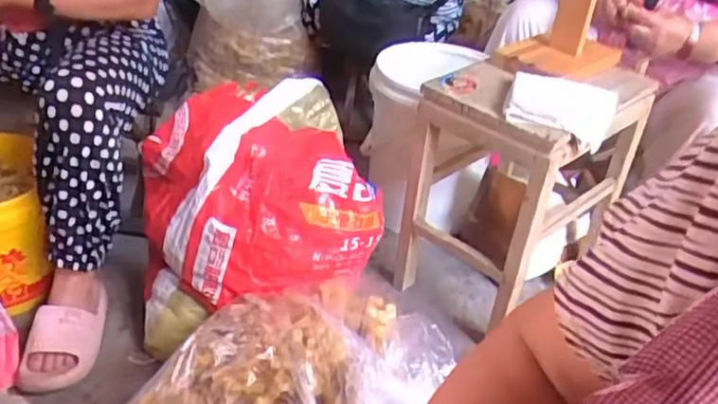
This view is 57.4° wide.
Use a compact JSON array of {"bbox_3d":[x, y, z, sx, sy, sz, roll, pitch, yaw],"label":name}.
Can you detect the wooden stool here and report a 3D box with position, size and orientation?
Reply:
[{"bbox_3d":[0.273,-0.035,1.189,0.346,0.438,0.295,-25,45,-39],"label":"wooden stool"}]

